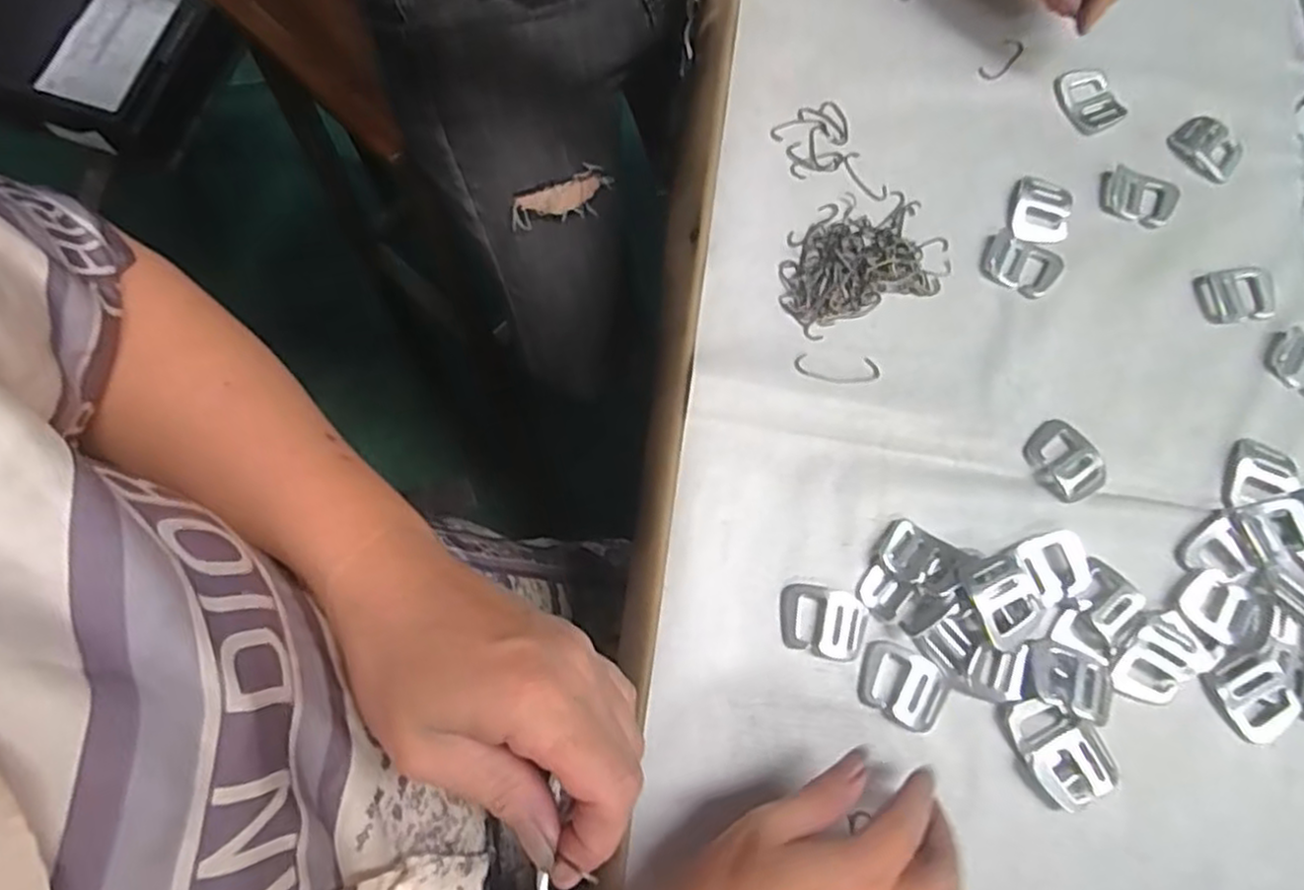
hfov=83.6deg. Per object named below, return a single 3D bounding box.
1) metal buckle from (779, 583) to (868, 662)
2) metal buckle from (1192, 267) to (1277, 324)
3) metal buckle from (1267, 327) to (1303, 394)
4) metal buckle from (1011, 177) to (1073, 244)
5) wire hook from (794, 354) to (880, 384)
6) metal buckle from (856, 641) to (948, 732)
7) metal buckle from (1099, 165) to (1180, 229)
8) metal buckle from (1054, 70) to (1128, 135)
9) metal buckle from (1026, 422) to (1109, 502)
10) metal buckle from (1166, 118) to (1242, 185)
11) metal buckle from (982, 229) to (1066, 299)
[{"bbox_3d":[0.090,0.094,0.385,0.045,0.004,0.035,13,75,1],"label":"metal buckle"},{"bbox_3d":[0.361,-0.093,0.450,0.050,0.004,0.035,-5,75,-3],"label":"metal buckle"},{"bbox_3d":[0.393,-0.047,0.437,0.044,0.004,0.036,41,77,8],"label":"metal buckle"},{"bbox_3d":[0.244,-0.146,0.455,0.036,0.004,0.046,15,75,2],"label":"metal buckle"},{"bbox_3d":[0.108,-0.044,0.422,0.049,0.004,0.017,2,75,-1],"label":"wire hook"},{"bbox_3d":[0.130,0.125,0.377,0.047,0.004,0.035,28,76,5],"label":"metal buckle"},{"bbox_3d":[0.308,-0.157,0.462,0.046,0.004,0.036,24,76,4],"label":"metal buckle"},{"bbox_3d":[0.287,-0.226,0.479,0.037,0.006,0.044,-21,77,-7],"label":"metal buckle"},{"bbox_3d":[0.235,0.009,0.413,0.037,0.008,0.046,-22,77,-8],"label":"metal buckle"},{"bbox_3d":[0.362,-0.193,0.471,0.045,0.004,0.037,44,78,9],"label":"metal buckle"},{"bbox_3d":[0.227,-0.110,0.446,0.046,0.004,0.036,20,75,3],"label":"metal buckle"}]

